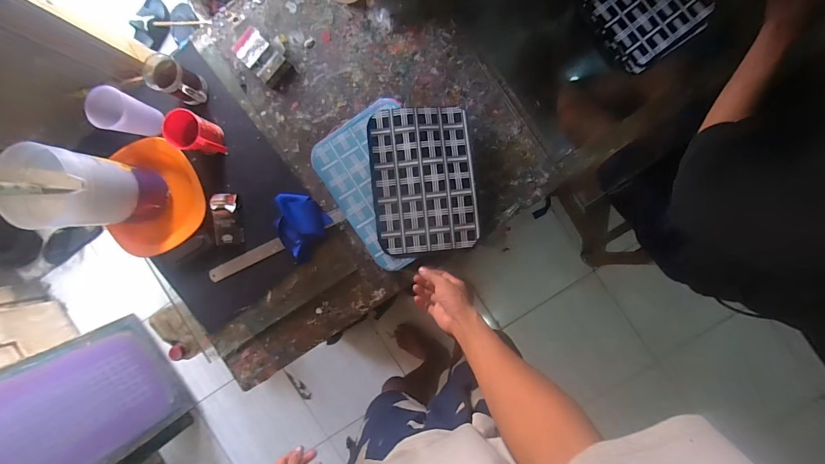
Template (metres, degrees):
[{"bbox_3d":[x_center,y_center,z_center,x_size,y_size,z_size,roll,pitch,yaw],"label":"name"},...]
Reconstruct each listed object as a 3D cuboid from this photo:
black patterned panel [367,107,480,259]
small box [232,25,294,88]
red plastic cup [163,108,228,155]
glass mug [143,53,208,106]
[{"bbox_3d":[0.019,-0.093,0.654,0.183,0.022,0.265,-6,90,3],"label":"black patterned panel"},{"bbox_3d":[-0.297,-0.357,0.715,0.123,0.024,0.081,43,92,2],"label":"small box"},{"bbox_3d":[-0.415,-0.189,0.677,0.085,0.067,0.071,9,90,3],"label":"red plastic cup"},{"bbox_3d":[-0.450,-0.290,0.686,0.088,0.076,0.070,27,91,3],"label":"glass mug"}]

